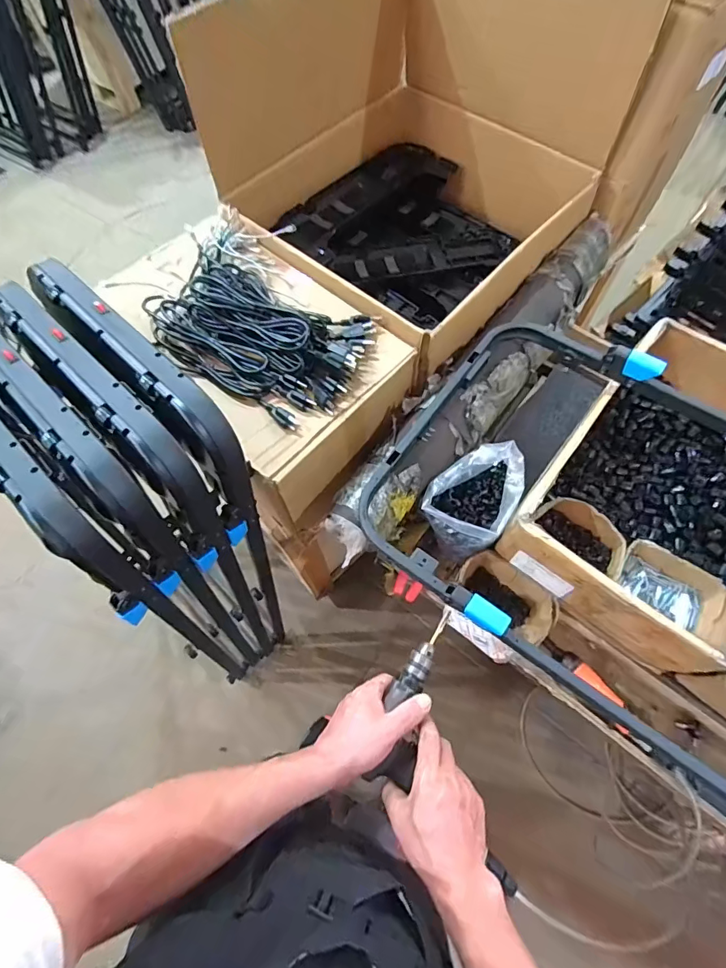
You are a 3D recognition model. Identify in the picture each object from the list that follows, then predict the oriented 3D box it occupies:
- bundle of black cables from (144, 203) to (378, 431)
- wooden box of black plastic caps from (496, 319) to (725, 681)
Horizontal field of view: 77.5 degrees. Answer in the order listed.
[{"bbox_3d":[-0.205,-0.287,0.779,0.462,0.054,0.290,40,73,18],"label":"bundle of black cables"},{"bbox_3d":[0.529,0.001,0.790,0.366,0.155,0.540,34,71,17],"label":"wooden box of black plastic caps"}]

